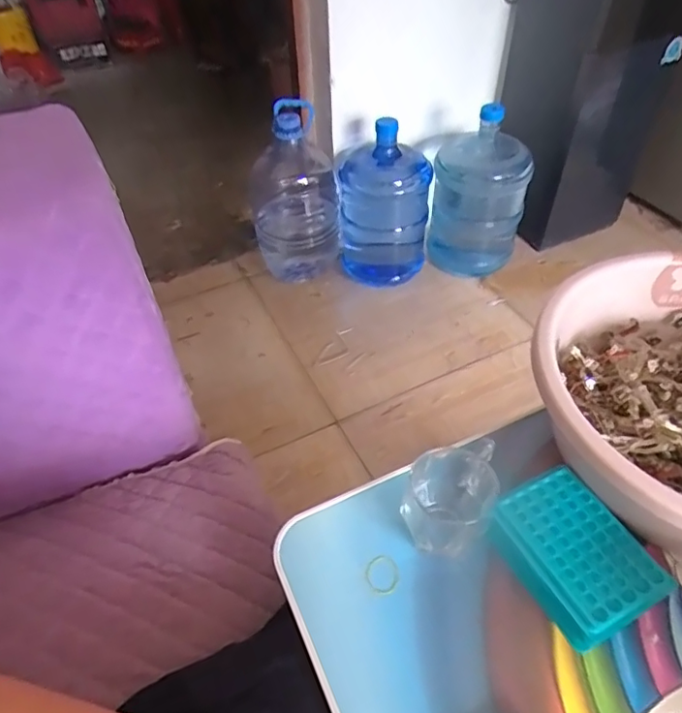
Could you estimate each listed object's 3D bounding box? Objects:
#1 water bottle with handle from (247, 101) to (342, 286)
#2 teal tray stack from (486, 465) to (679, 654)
[{"bbox_3d":[-0.124,-0.419,1.464,0.218,0.421,0.212,-14,49,-10],"label":"water bottle with handle"},{"bbox_3d":[0.200,0.171,0.472,0.098,0.035,0.128,-21,50,-16],"label":"teal tray stack"}]

